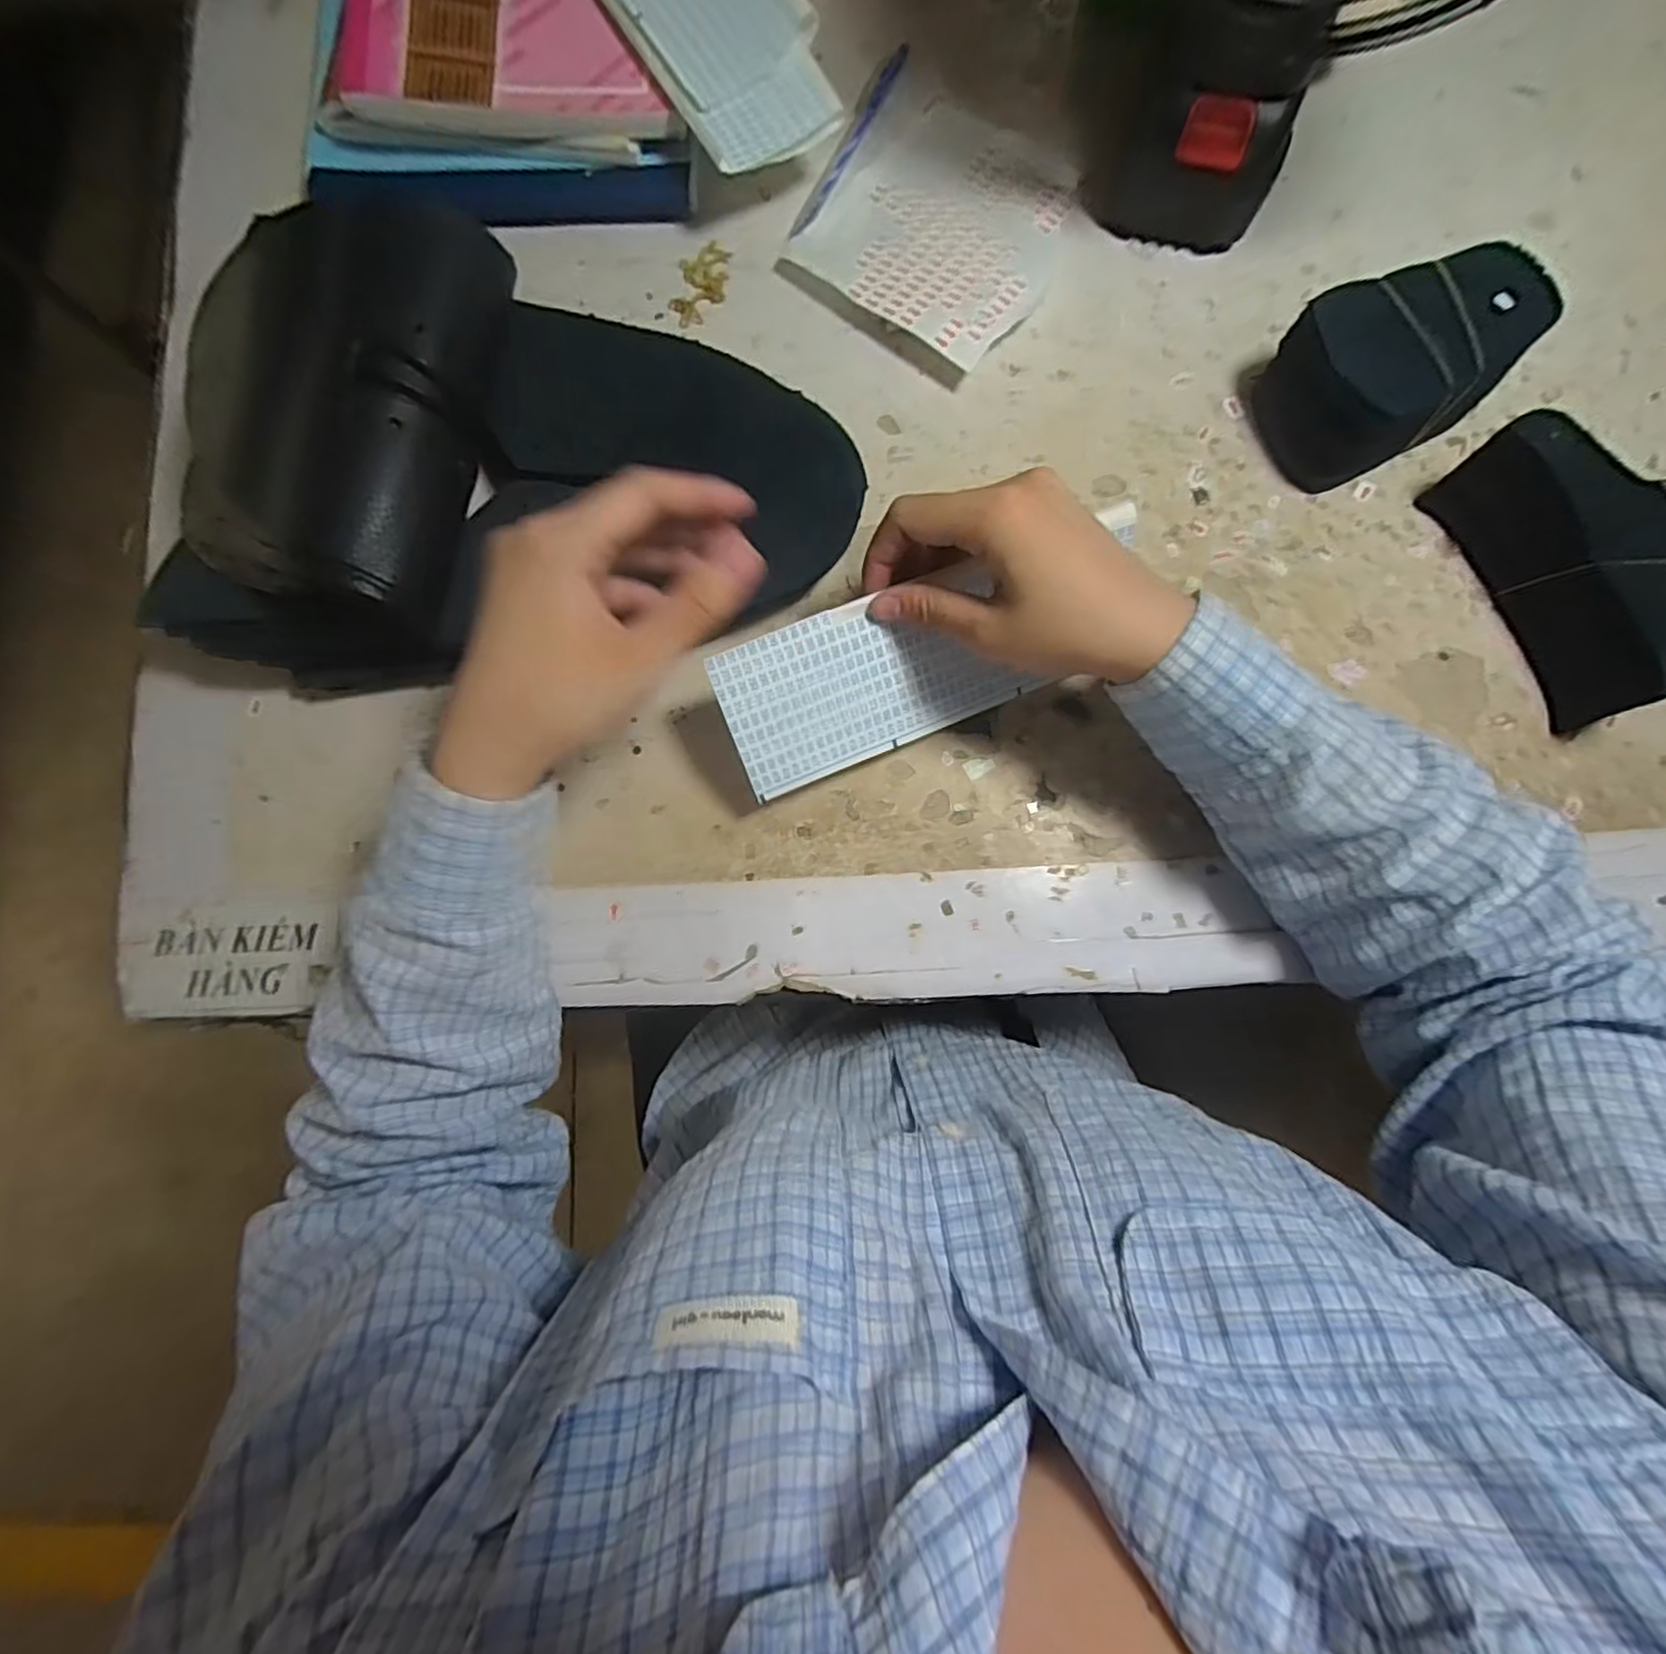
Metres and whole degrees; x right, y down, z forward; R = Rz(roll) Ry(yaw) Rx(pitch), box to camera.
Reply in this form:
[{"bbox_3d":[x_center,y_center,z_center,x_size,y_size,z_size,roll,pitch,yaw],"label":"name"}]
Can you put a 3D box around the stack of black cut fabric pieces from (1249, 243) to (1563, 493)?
[{"bbox_3d":[0.274,-0.220,0.345,0.102,0.055,0.070,-20,83,-1],"label":"stack of black cut fabric pieces"}]

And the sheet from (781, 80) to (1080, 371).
[{"bbox_3d":[0.059,-0.330,0.384,0.135,0.017,0.140,35,85,5],"label":"sheet"}]

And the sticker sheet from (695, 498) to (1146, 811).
[{"bbox_3d":[0.047,-0.079,0.328,0.200,0.006,0.069,-23,115,-8],"label":"sticker sheet"}]

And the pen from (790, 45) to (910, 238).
[{"bbox_3d":[0.010,-0.383,0.394,0.012,0.007,0.128,27,84,5],"label":"pen"}]

